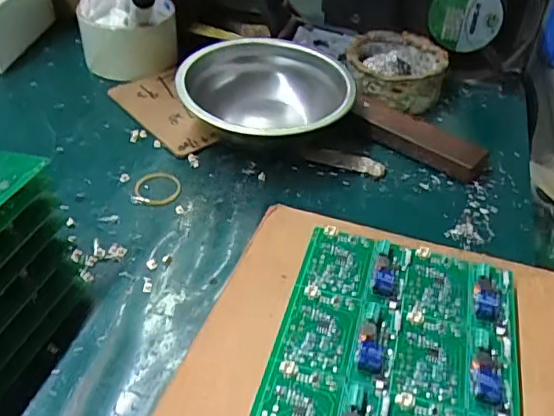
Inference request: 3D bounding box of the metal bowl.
[{"bbox_3d":[-0.008,-0.080,0.422,0.126,0.045,0.131,11,41,8],"label":"metal bowl"}]

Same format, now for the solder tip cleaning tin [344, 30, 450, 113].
[{"bbox_3d":[0.098,-0.114,0.465,0.078,0.034,0.081,11,41,8],"label":"solder tip cleaning tin"}]

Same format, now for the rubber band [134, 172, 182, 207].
[{"bbox_3d":[-0.080,-0.014,0.375,0.031,0.004,0.034,0,41,-4],"label":"rubber band"}]

